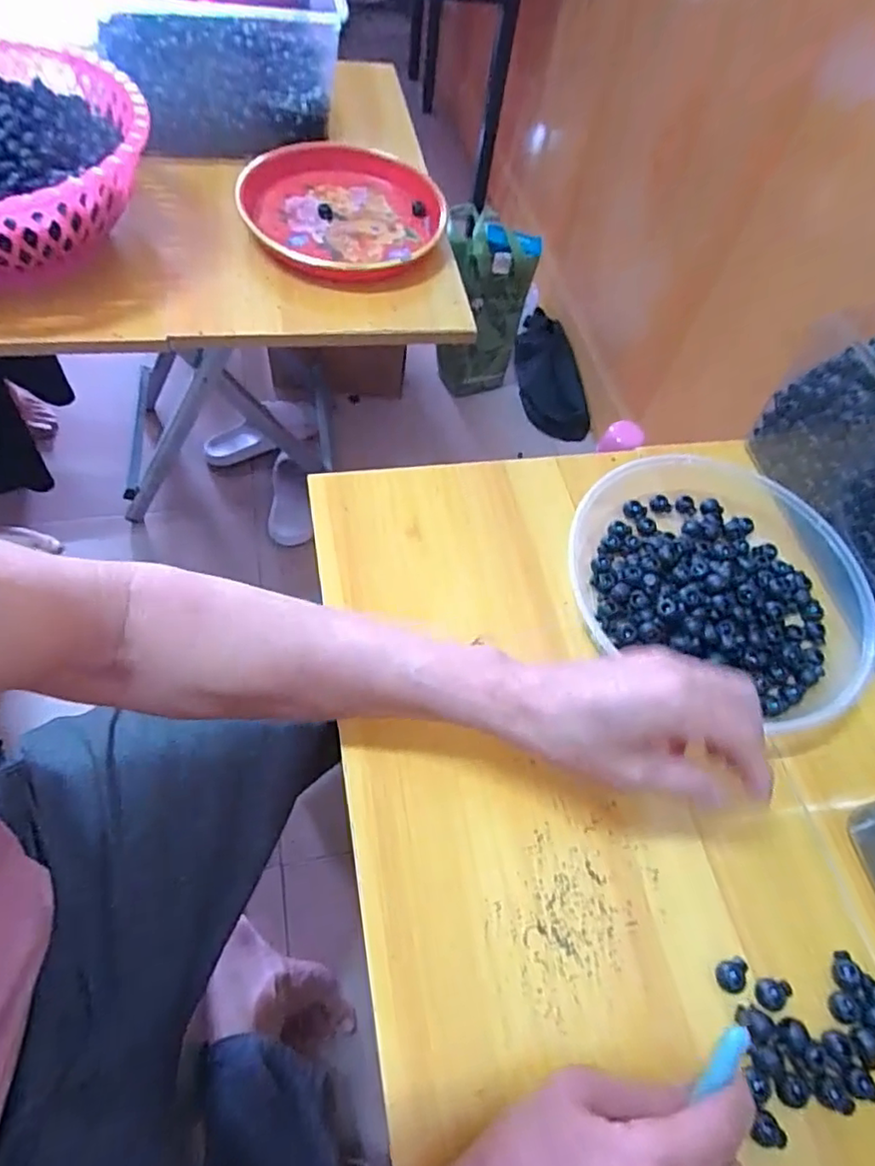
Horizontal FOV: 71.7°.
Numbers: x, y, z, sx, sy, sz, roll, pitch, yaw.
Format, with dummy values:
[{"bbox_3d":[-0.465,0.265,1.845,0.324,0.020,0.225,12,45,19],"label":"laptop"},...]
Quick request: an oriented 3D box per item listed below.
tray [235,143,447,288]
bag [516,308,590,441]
[{"bbox_3d":[-0.100,-0.411,0.668,0.215,0.038,0.215,3,60,-5],"label":"tray"},{"bbox_3d":[0.261,-0.483,1.379,0.180,0.126,0.263,11,59,0],"label":"bag"}]

